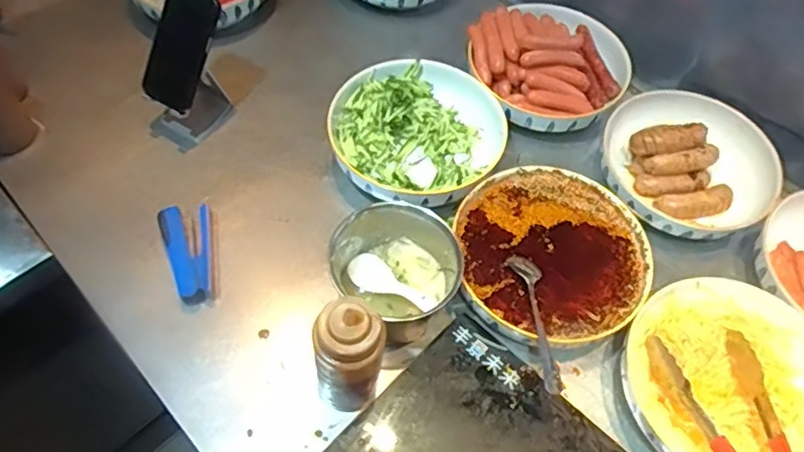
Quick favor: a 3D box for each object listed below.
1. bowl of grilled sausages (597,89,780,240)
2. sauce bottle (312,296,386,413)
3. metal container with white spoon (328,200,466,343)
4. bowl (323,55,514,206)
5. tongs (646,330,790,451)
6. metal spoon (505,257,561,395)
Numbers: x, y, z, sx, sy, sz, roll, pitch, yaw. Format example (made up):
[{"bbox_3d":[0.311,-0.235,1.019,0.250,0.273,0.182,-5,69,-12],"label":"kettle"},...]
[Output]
[{"bbox_3d":[0.367,-0.076,0.793,0.211,0.092,0.205,1,57,-2],"label":"bowl of grilled sausages"},{"bbox_3d":[-0.049,0.126,0.567,0.071,0.149,0.057,-12,59,-11],"label":"sauce bottle"},{"bbox_3d":[-0.004,0.050,0.671,0.135,0.098,0.112,17,58,8],"label":"metal container with white spoon"},{"bbox_3d":[0.022,-0.119,0.800,0.215,0.068,0.221,1,57,-2],"label":"bowl"},{"bbox_3d":[0.334,0.209,0.596,0.114,0.063,0.227,-2,58,-5],"label":"tongs"},{"bbox_3d":[0.142,0.100,0.636,0.037,0.025,0.175,-1,42,-1],"label":"metal spoon"}]

